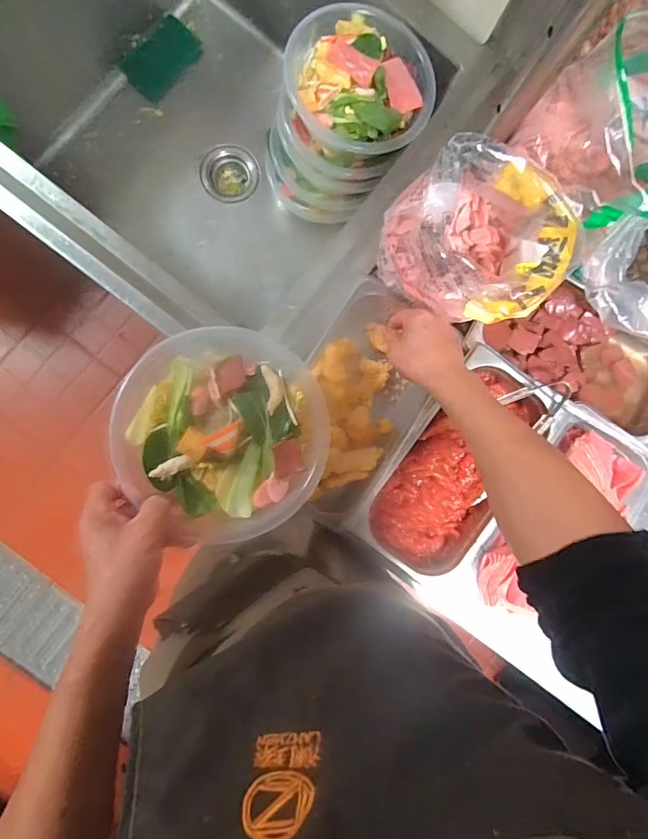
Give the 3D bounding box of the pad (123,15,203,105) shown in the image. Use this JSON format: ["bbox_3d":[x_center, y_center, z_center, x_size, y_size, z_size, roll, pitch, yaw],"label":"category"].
[{"bbox_3d":[-0.315,-0.705,0.876,0.151,0.007,0.078,-48,126,0],"label":"pad"}]

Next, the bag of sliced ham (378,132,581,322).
[{"bbox_3d":[0.182,-0.214,0.541,0.203,0.123,0.160,32,85,-5],"label":"bag of sliced ham"}]

